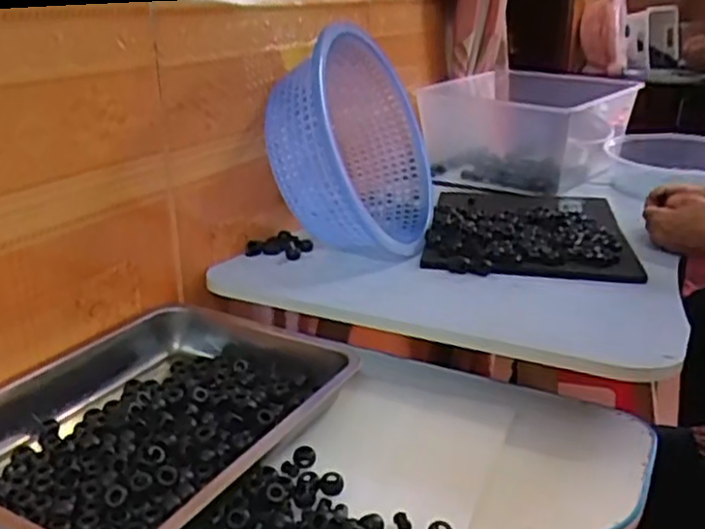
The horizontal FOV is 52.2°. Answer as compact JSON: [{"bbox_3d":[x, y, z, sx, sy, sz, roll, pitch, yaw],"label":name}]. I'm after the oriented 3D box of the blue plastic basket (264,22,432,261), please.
[{"bbox_3d":[-0.005,-0.142,0.908,0.125,0.297,0.330,-14,-8,25],"label":"blue plastic basket"}]

